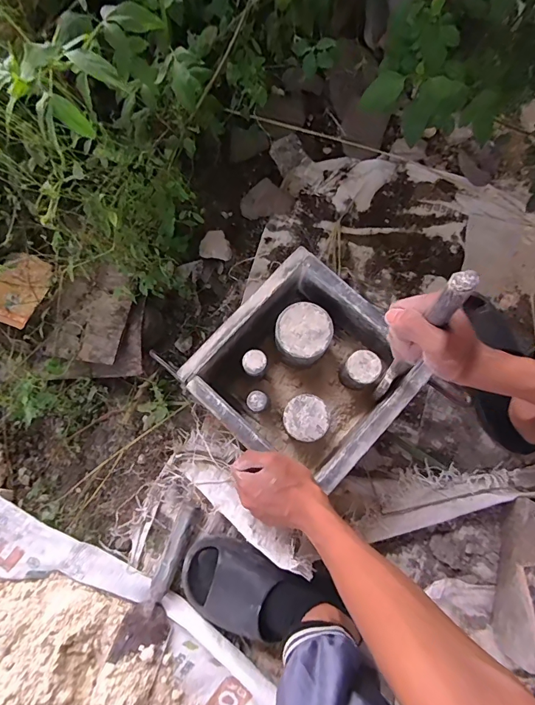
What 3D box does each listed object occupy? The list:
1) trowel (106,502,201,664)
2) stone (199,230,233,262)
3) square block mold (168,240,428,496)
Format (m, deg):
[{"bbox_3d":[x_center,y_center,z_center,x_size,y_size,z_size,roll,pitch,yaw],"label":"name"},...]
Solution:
[{"bbox_3d":[-0.146,0.331,0.569,0.062,0.032,0.223,26,78,6],"label":"trowel"},{"bbox_3d":[-0.084,-0.179,0.677,0.055,0.025,0.046,11,77,3],"label":"stone"},{"bbox_3d":[0.050,0.031,0.555,0.237,0.097,0.235,42,80,9],"label":"square block mold"}]

